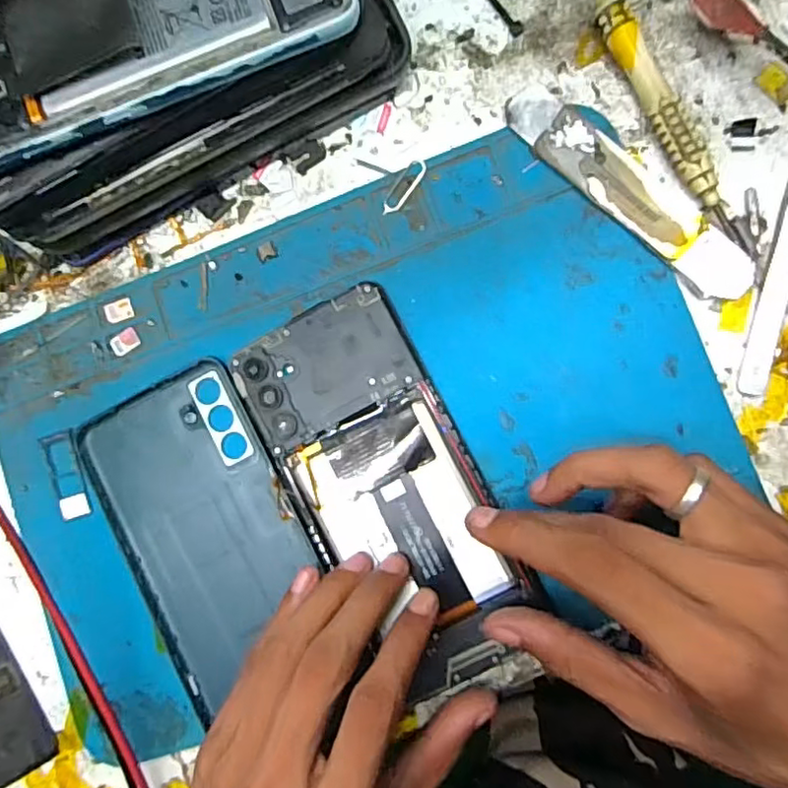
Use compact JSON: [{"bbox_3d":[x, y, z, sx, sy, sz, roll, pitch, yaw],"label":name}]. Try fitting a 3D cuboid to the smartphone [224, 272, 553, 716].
[{"bbox_3d":[0.000,0.043,0.253,0.071,0.011,0.167,-30,85,6],"label":"smartphone"}]

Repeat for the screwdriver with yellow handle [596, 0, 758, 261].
[{"bbox_3d":[0.107,-0.103,0.242,0.011,0.014,0.114,-27,85,6],"label":"screwdriver with yellow handle"}]

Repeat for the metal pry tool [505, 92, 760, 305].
[{"bbox_3d":[0.092,-0.079,0.245,0.114,0.007,0.023,44,94,6],"label":"metal pry tool"}]

